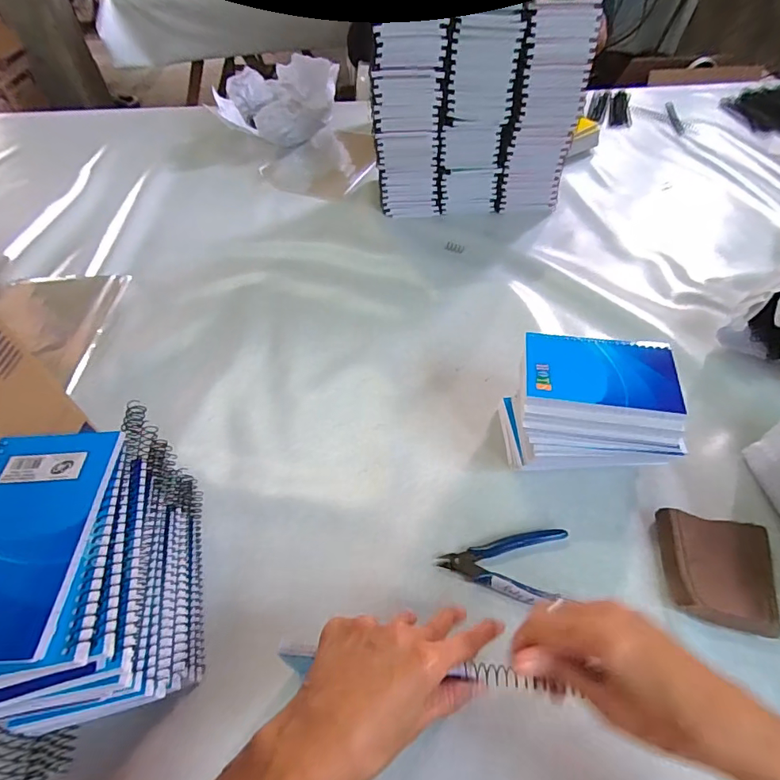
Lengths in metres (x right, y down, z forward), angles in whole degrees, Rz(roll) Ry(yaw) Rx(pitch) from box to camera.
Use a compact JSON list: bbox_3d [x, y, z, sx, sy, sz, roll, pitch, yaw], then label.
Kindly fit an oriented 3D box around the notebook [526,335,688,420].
[{"bbox_3d":[0.189,-0.017,0.409,0.127,0.010,0.081,8,51,8],"label":"notebook"}]

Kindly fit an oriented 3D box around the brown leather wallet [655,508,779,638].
[{"bbox_3d":[0.277,0.152,0.385,0.086,0.017,0.088,11,52,10],"label":"brown leather wallet"}]

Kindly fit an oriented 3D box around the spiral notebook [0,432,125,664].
[{"bbox_3d":[-0.214,0.080,0.264,0.084,0.014,0.135,-3,50,2],"label":"spiral notebook"}]

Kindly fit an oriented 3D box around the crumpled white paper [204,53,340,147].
[{"bbox_3d":[-0.224,-0.594,0.942,0.236,0.093,0.233,-5,51,-3],"label":"crumpled white paper"}]

